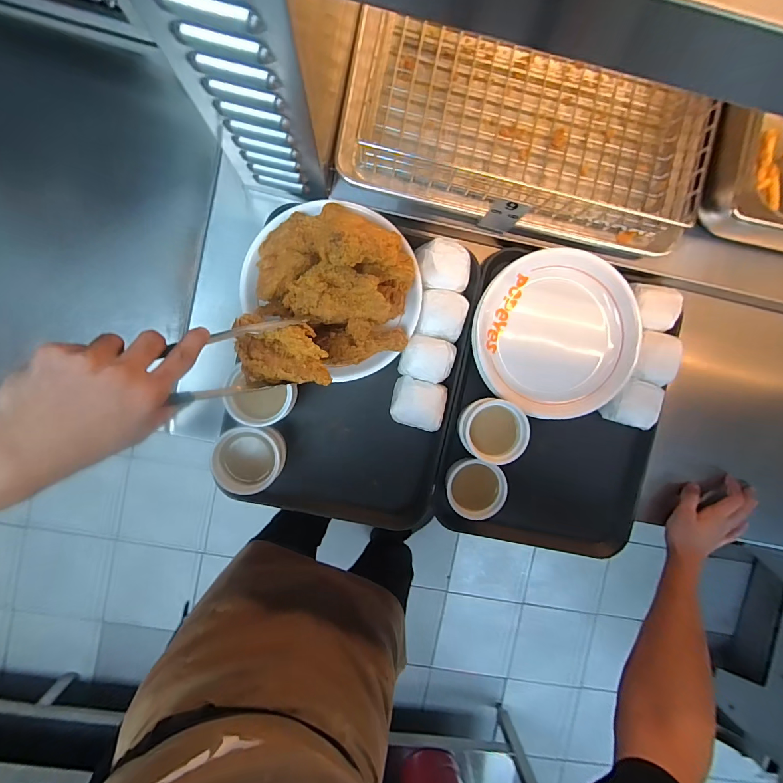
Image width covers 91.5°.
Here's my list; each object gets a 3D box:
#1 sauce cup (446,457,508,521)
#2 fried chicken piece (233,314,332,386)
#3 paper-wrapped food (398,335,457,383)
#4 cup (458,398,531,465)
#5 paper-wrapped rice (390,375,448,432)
[{"bbox_3d":[0.117,0.133,0.528,0.082,0.038,0.077,0,93,-4],"label":"sauce cup"},{"bbox_3d":[-0.112,-0.041,0.390,0.095,0.033,0.070,0,93,-4],"label":"fried chicken piece"},{"bbox_3d":[0.049,-0.043,0.513,0.071,0.033,0.058,14,92,-5],"label":"paper-wrapped food"},{"bbox_3d":[0.134,0.051,0.509,0.085,0.049,0.079,0,93,-4],"label":"cup"},{"bbox_3d":[0.038,0.017,0.518,0.074,0.034,0.065,13,92,-5],"label":"paper-wrapped rice"}]

